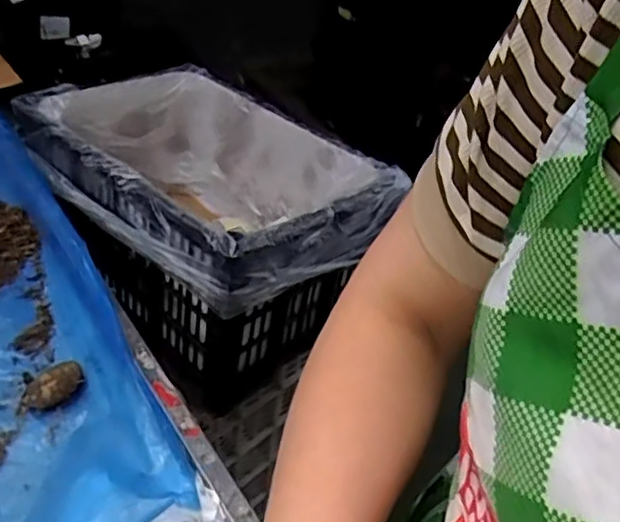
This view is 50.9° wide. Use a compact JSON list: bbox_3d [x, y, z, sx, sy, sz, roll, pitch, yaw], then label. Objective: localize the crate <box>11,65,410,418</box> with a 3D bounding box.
[{"bbox_3d":[-0.164,-0.076,0.997,0.346,0.265,0.495,-26,49,-37],"label":"crate"}]

